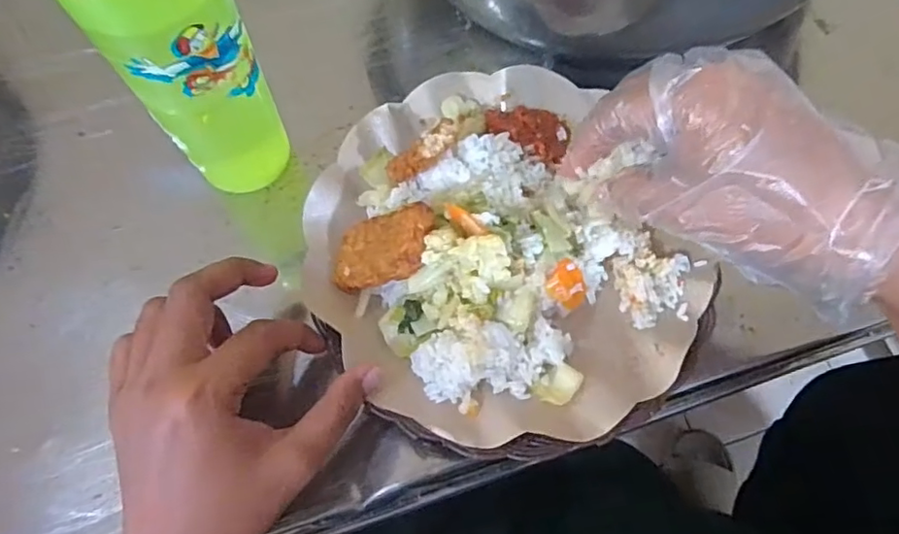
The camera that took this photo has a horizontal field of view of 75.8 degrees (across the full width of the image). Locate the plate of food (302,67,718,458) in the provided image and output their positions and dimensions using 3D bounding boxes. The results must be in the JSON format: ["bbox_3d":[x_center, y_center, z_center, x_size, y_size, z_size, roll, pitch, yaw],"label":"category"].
[{"bbox_3d":[0.025,-0.017,0.311,0.196,0.050,0.218,-25,68,-12],"label":"plate of food"}]

